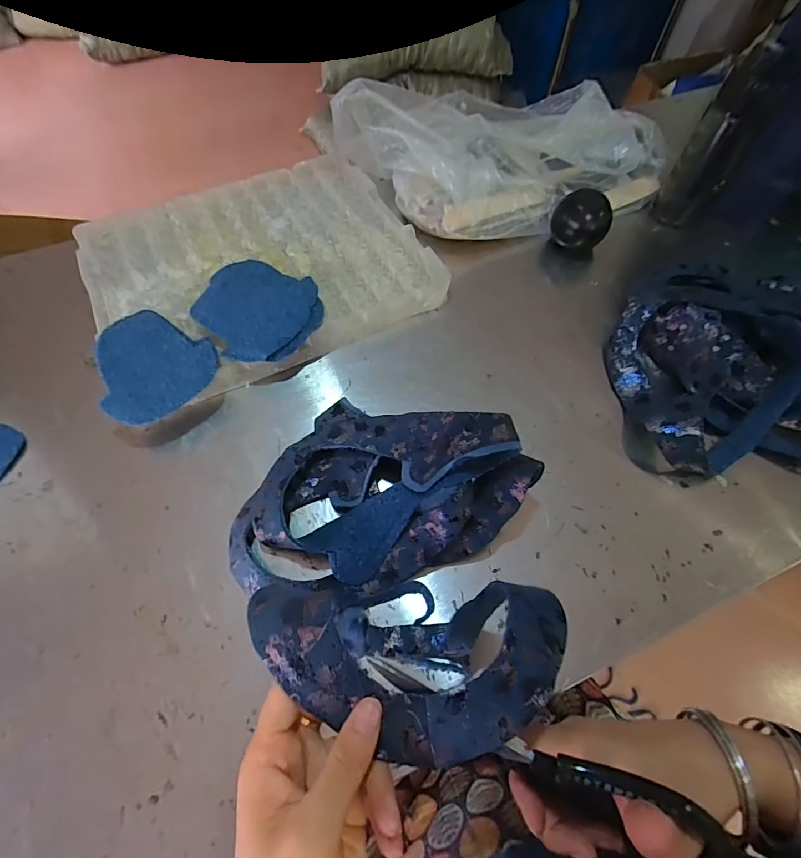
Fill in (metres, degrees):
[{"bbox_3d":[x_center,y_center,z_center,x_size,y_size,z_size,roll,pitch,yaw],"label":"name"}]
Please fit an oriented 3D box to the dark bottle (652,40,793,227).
[{"bbox_3d":[0.435,-0.387,0.573,0.068,0.207,0.058,23,64,11],"label":"dark bottle"}]

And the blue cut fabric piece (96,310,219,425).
[{"bbox_3d":[-0.298,-0.075,0.477,0.155,0.011,0.128,27,65,14],"label":"blue cut fabric piece"}]

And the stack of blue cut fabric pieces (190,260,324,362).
[{"bbox_3d":[-0.184,-0.155,0.524,0.167,0.013,0.150,23,61,14],"label":"stack of blue cut fabric pieces"}]

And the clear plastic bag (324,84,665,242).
[{"bbox_3d":[0.174,-0.458,0.653,0.475,0.101,0.321,-25,64,-13],"label":"clear plastic bag"}]

